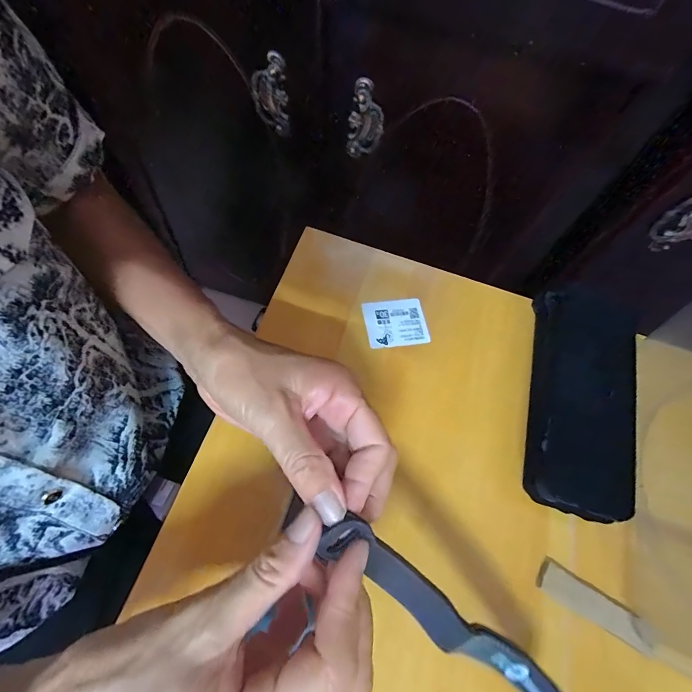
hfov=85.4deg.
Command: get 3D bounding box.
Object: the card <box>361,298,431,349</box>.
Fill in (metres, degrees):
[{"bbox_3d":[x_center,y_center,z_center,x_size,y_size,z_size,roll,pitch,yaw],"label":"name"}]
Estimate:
[{"bbox_3d":[0.048,-0.023,0.364,0.060,0.005,0.048,-7,70,-11],"label":"card"}]

